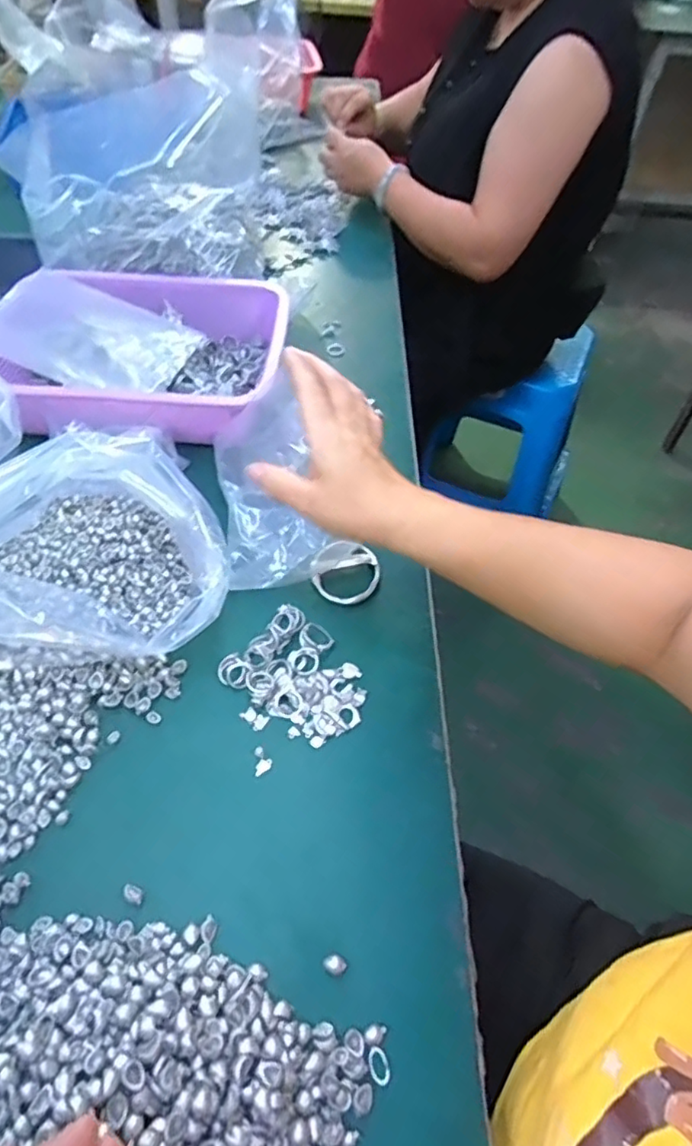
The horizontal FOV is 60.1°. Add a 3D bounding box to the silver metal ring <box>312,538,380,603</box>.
[{"bbox_3d":[0.000,-0.001,0.518,0.059,0.007,0.059,2,56,-3],"label":"silver metal ring"}]

